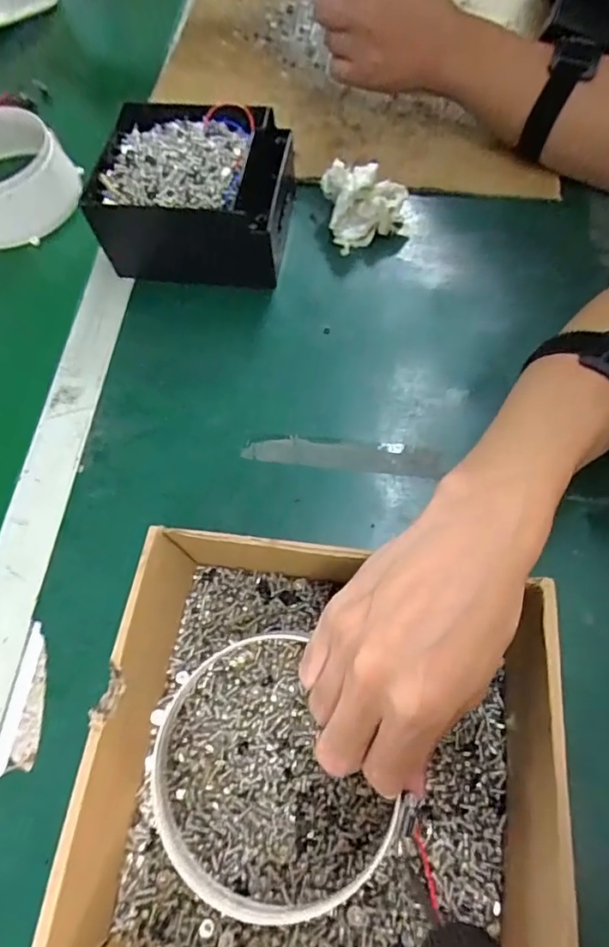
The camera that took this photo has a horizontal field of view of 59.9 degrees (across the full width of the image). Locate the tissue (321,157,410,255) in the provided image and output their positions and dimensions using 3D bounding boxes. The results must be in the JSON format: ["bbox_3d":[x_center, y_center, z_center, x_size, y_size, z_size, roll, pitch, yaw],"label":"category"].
[{"bbox_3d":[0.051,-0.224,0.441,0.072,0.044,0.056,2,64,5],"label":"tissue"}]

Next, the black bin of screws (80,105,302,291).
[{"bbox_3d":[-0.088,-0.231,0.438,0.150,0.071,0.132,6,65,7],"label":"black bin of screws"}]

